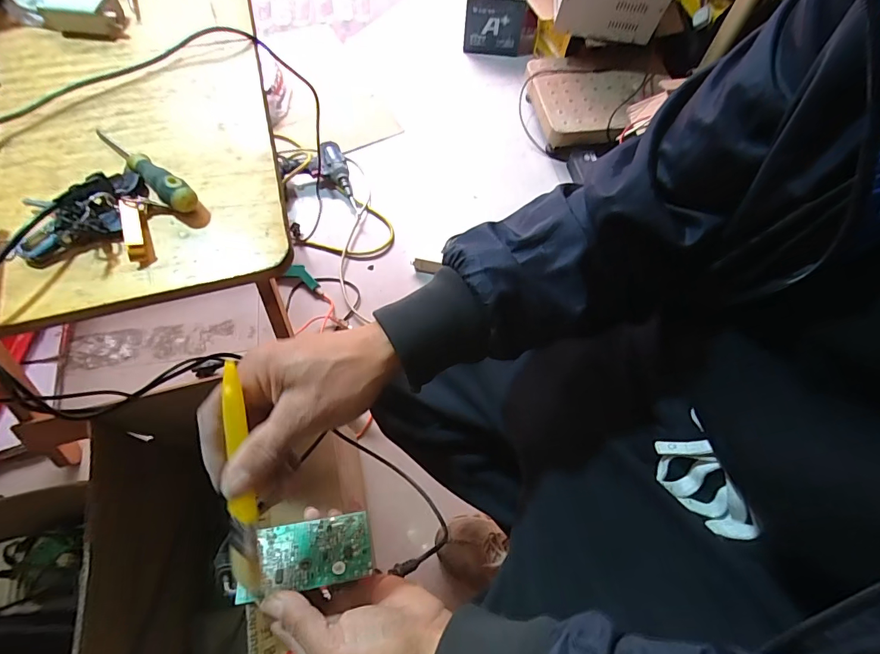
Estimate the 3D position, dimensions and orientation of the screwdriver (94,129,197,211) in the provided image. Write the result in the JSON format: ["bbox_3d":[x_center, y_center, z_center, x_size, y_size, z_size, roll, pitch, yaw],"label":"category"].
[{"bbox_3d":[-0.270,-0.148,0.384,0.147,0.027,0.020,39,68,15],"label":"screwdriver"}]

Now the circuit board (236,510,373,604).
[{"bbox_3d":[-0.106,0.179,0.341,0.096,0.006,0.056,-6,37,-18],"label":"circuit board"}]

